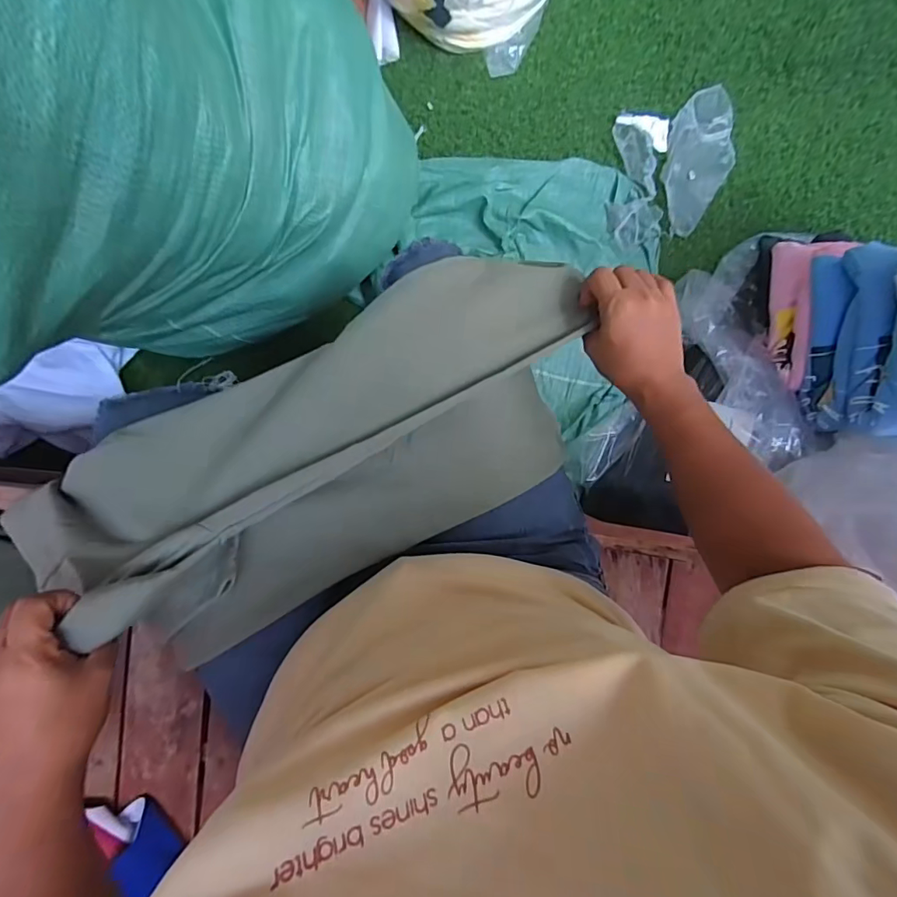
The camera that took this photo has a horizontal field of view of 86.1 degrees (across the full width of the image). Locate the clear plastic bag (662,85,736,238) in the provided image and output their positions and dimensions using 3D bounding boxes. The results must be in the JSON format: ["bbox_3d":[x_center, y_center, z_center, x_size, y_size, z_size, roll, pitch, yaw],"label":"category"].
[{"bbox_3d":[0.451,-0.515,0.862,0.126,0.021,0.255,8,96,-8],"label":"clear plastic bag"}]

